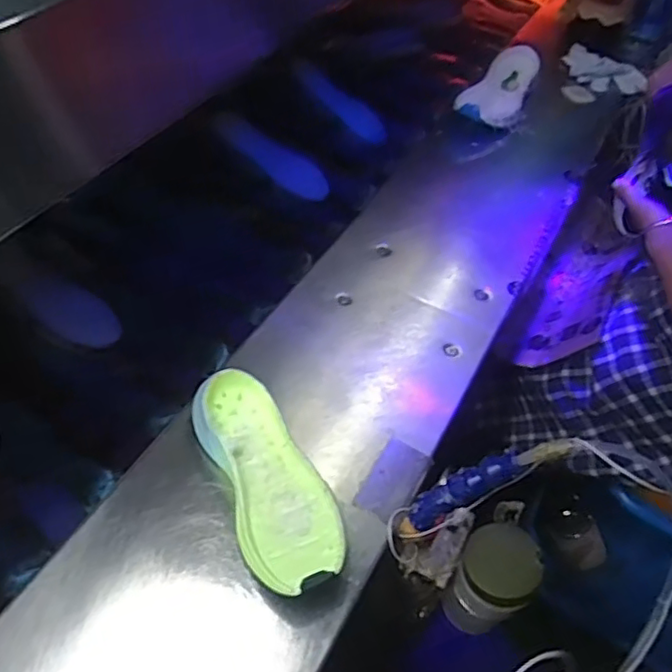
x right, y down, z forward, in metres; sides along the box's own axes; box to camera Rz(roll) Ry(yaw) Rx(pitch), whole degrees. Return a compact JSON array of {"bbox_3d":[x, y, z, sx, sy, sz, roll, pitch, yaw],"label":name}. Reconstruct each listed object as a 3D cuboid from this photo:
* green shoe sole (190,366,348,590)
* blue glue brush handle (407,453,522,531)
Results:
[{"bbox_3d":[-0.061,0.130,0.578,0.089,0.046,0.214,-18,54,-19],"label":"green shoe sole"},{"bbox_3d":[0.100,0.129,0.527,0.021,0.127,0.023,22,45,-27],"label":"blue glue brush handle"}]

